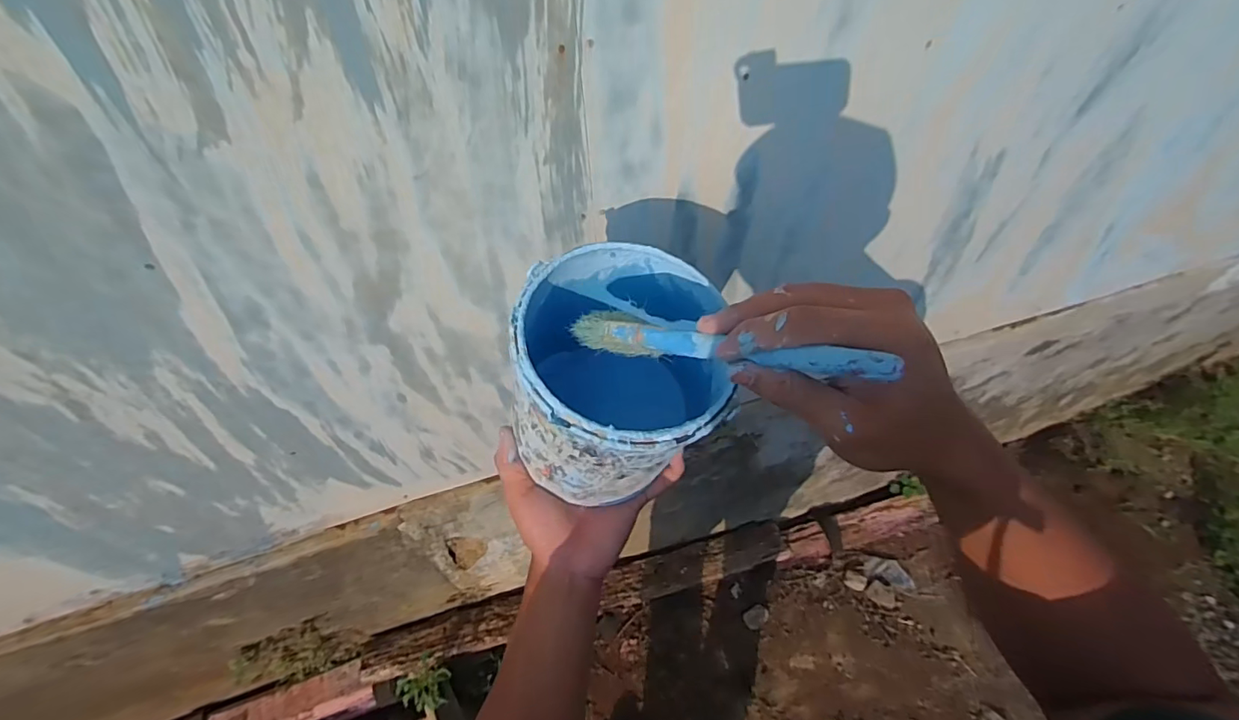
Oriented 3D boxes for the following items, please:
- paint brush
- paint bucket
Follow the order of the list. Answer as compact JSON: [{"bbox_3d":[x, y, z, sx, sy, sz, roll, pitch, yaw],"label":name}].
[{"bbox_3d":[0.048,-0.008,0.291,0.183,0.020,0.030,10,52,37],"label":"paint brush"},{"bbox_3d":[0.003,0.013,0.405,0.143,0.166,0.160,1,58,-4],"label":"paint bucket"}]

